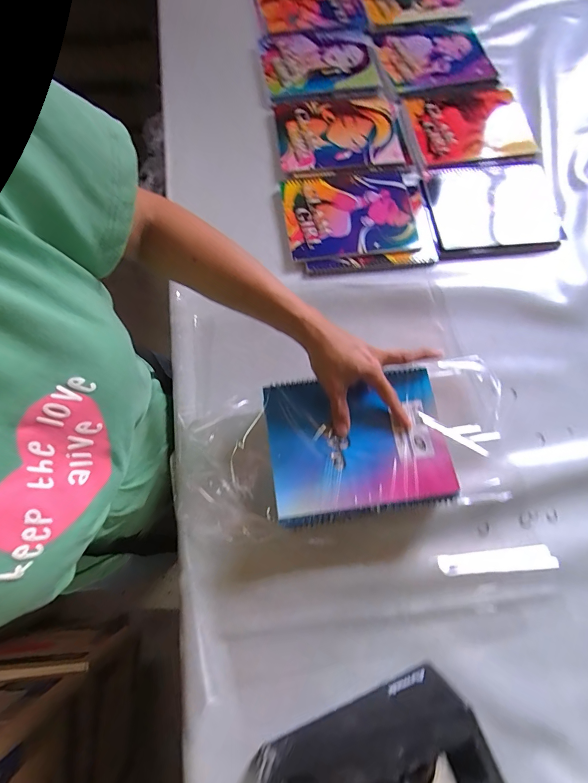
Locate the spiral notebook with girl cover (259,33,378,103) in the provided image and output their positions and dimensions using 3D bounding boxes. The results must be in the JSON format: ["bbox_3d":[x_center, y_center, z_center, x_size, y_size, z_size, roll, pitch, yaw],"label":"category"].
[{"bbox_3d":[0.045,-0.580,0.639,0.198,0.020,0.145,-7,73,-2],"label":"spiral notebook with girl cover"}]

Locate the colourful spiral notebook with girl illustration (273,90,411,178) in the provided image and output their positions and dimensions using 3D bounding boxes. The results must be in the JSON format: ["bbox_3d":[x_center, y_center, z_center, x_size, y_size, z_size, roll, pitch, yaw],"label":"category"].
[{"bbox_3d":[0.075,-0.430,0.600,0.204,0.012,0.159,-7,73,-3],"label":"colourful spiral notebook with girl illustration"}]

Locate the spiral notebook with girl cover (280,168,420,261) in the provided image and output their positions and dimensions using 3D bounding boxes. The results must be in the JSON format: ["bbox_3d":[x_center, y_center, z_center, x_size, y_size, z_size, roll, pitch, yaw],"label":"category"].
[{"bbox_3d":[0.092,-0.274,0.559,0.209,0.016,0.150,-6,73,-3],"label":"spiral notebook with girl cover"}]

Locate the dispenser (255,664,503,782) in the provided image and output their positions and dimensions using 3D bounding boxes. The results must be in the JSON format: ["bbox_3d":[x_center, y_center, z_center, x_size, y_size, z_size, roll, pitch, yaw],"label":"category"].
[{"bbox_3d":[0.070,0.338,0.316,0.193,0.102,0.072,-19,75,-7],"label":"dispenser"}]

